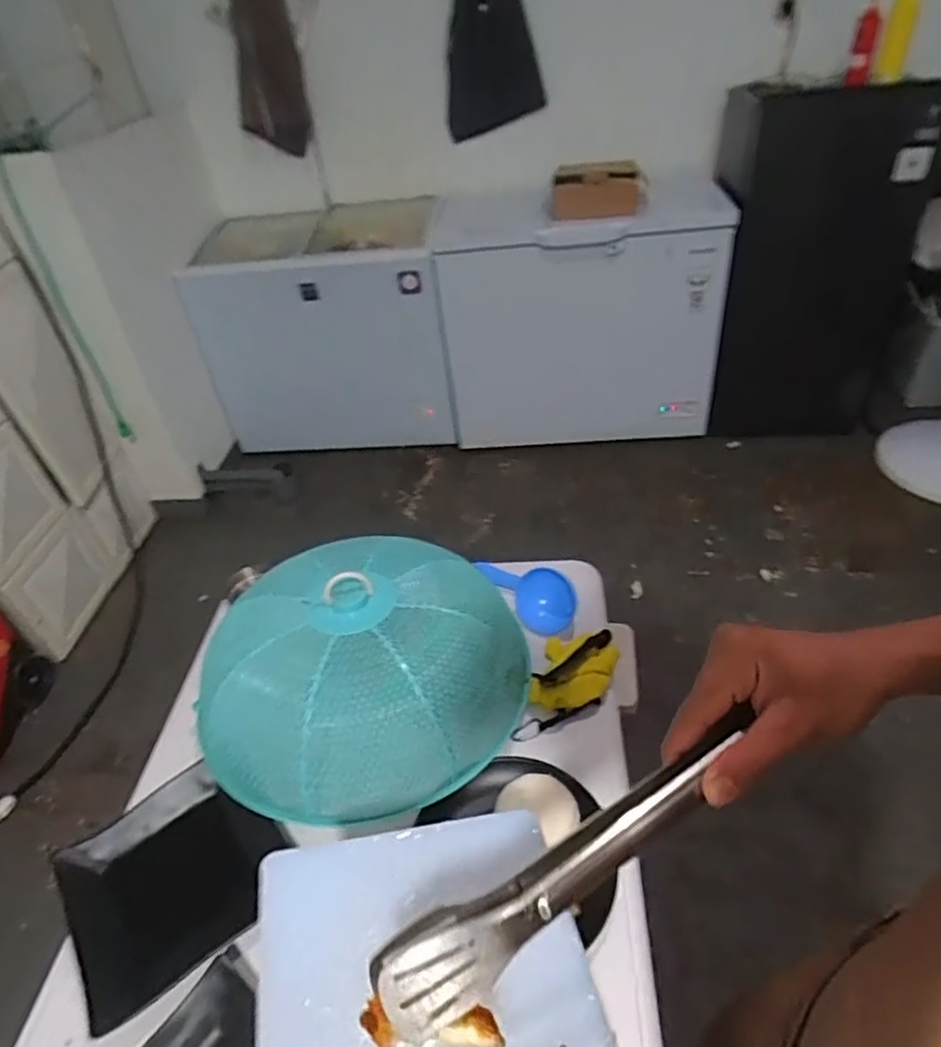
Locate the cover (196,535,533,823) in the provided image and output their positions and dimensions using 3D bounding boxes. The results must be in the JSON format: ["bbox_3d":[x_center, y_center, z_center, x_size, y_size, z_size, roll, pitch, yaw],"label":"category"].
[{"bbox_3d":[-0.134,0.170,0.828,0.410,0.141,0.365,-9,41,-3],"label":"cover"}]

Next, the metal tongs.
[{"bbox_3d":[0.057,0.172,0.334,0.228,0.028,0.036,-28,46,-18],"label":"metal tongs"}]

